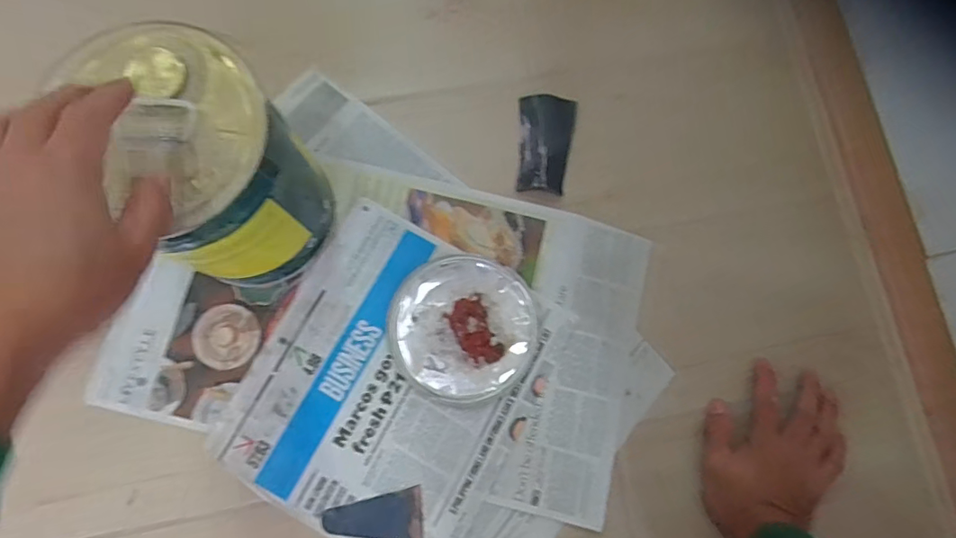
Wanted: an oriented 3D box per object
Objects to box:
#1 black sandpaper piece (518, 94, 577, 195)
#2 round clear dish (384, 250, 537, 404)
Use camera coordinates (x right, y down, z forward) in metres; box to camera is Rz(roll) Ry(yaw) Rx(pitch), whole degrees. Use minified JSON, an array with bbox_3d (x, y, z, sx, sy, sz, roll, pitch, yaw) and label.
[{"bbox_3d":[0.075,-0.139,0.564,0.059,0.022,0.109,6,80,-1],"label":"black sandpaper piece"},{"bbox_3d":[-0.014,0.060,0.526,0.146,0.010,0.145,0,80,-2],"label":"round clear dish"}]

